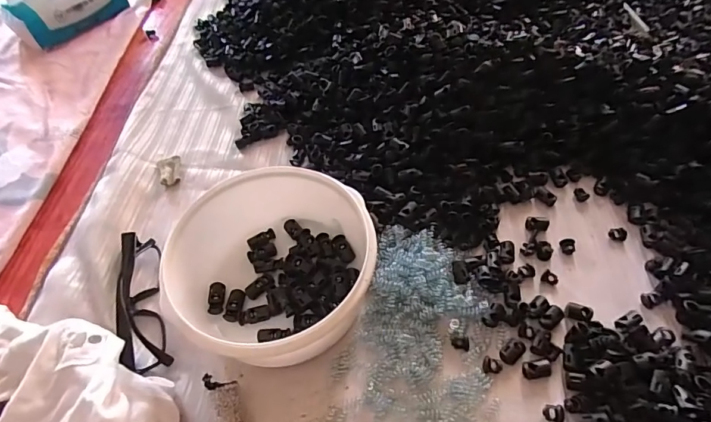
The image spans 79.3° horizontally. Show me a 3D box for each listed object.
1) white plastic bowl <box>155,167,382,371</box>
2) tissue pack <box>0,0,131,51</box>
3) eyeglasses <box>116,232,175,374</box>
[{"bbox_3d":[-0.064,0.047,0.355,0.155,0.071,0.144,-3,54,4],"label":"white plastic bowl"},{"bbox_3d":[-0.441,-0.317,0.655,0.168,0.082,0.079,-40,60,-22],"label":"tissue pack"},{"bbox_3d":[-0.188,0.077,0.382,0.029,0.045,0.132,-19,55,-8],"label":"eyeglasses"}]

